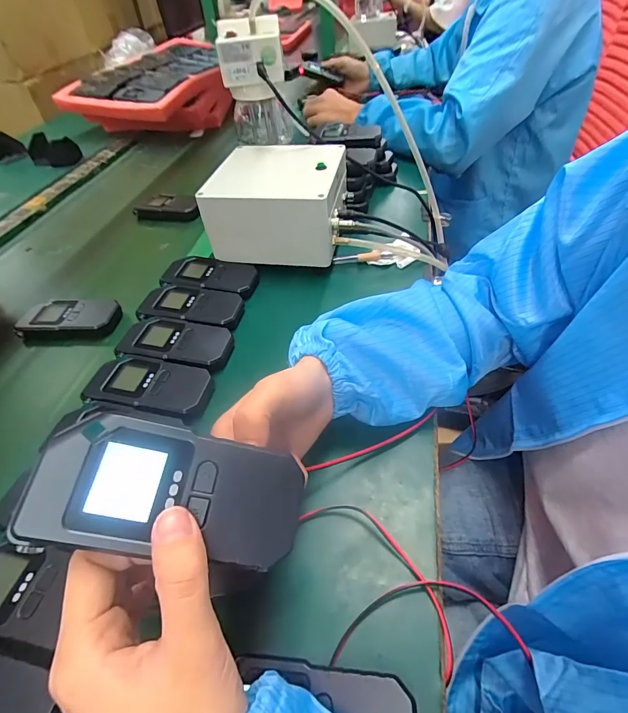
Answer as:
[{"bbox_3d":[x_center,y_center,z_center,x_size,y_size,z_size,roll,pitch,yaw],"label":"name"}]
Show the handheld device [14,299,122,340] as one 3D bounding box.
[{"bbox_3d":[-0.304,-0.046,0.473,0.115,0.028,0.050,-1,47,3],"label":"handheld device"}]

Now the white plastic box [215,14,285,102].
[{"bbox_3d":[-0.086,-0.400,0.507,0.083,0.085,0.053,-8,47,-4],"label":"white plastic box"}]

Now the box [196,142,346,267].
[{"bbox_3d":[-0.046,-0.210,0.516,0.168,0.100,0.163,7,48,10],"label":"box"}]

